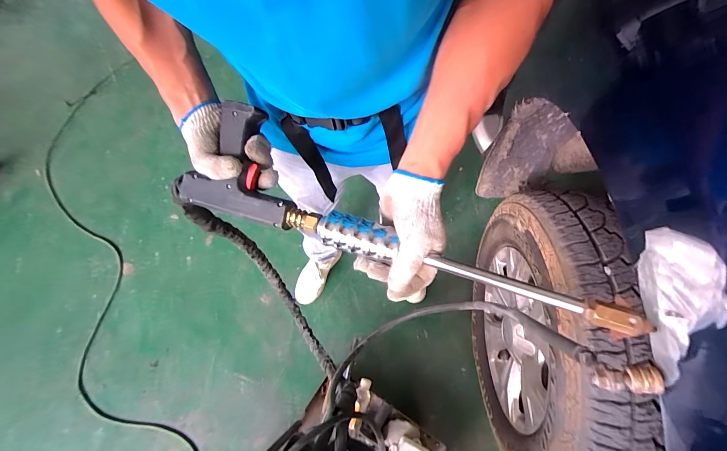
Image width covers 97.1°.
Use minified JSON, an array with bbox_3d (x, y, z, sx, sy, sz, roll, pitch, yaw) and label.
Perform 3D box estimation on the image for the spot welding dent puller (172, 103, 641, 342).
[{"bbox_3d":[0.016,-0.013,0.377,0.552,0.081,0.127,21,65,14],"label":"spot welding dent puller"}]

